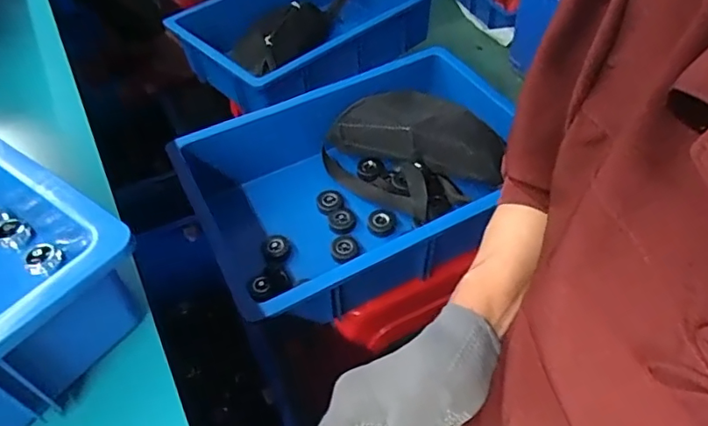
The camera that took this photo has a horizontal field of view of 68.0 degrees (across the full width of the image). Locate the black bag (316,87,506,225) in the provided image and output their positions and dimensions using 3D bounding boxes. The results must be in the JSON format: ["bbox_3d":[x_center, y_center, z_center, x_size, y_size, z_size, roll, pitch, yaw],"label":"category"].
[{"bbox_3d":[0.075,-0.093,0.753,0.182,0.096,0.209,-26,52,-19],"label":"black bag"}]

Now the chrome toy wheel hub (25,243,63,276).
[{"bbox_3d":[-0.236,0.035,0.399,0.025,0.015,0.021,-36,56,-26],"label":"chrome toy wheel hub"}]

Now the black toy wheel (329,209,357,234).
[{"bbox_3d":[-0.017,0.011,0.735,0.037,0.013,0.036,-2,48,2],"label":"black toy wheel"}]

